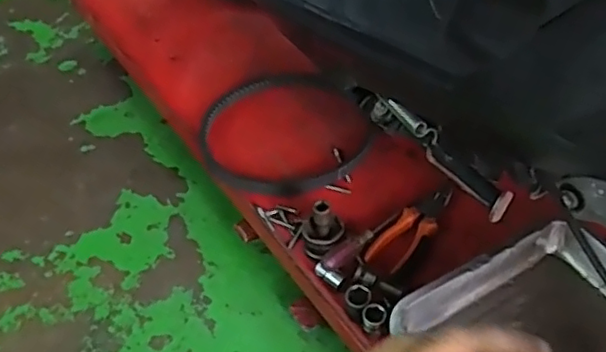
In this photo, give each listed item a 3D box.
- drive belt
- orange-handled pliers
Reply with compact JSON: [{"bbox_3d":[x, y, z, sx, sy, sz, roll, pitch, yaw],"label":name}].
[{"bbox_3d":[-0.020,-0.074,0.925,0.254,0.043,0.244,-3,45,3],"label":"drive belt"},{"bbox_3d":[0.145,0.065,0.779,0.046,0.018,0.162,30,55,30],"label":"orange-handled pliers"}]

